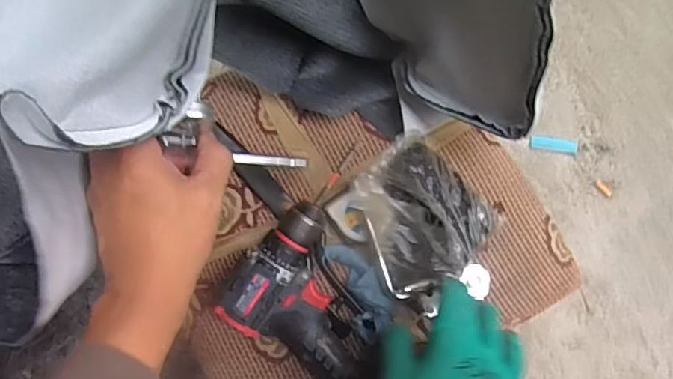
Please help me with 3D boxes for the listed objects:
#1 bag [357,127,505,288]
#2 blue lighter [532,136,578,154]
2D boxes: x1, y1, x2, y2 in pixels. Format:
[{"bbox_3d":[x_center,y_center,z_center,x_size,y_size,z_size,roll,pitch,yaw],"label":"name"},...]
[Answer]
[{"bbox_3d":[0.079,0.024,0.521,0.122,0.059,0.131,-43,85,0],"label":"bag"},{"bbox_3d":[0.398,-0.081,0.980,0.083,0.006,0.026,8,87,4],"label":"blue lighter"}]

